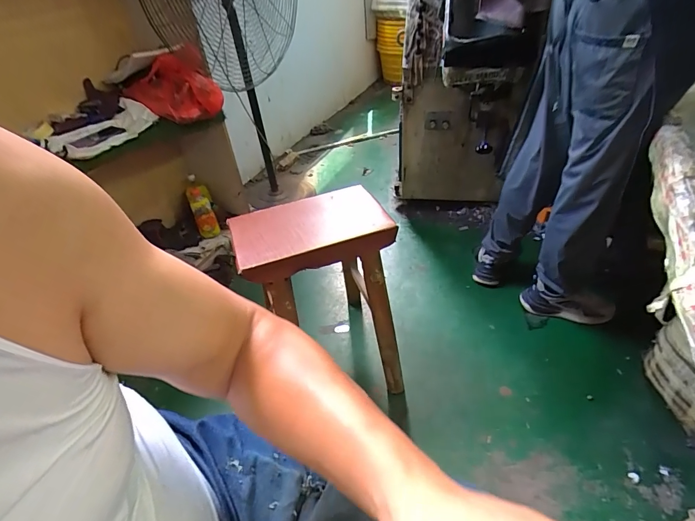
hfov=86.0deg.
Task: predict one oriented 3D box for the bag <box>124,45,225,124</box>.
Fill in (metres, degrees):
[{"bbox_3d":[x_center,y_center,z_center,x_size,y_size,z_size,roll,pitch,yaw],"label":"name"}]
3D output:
[{"bbox_3d":[-0.598,-0.596,1.271,0.291,0.201,0.207,-21,41,-18],"label":"bag"}]

